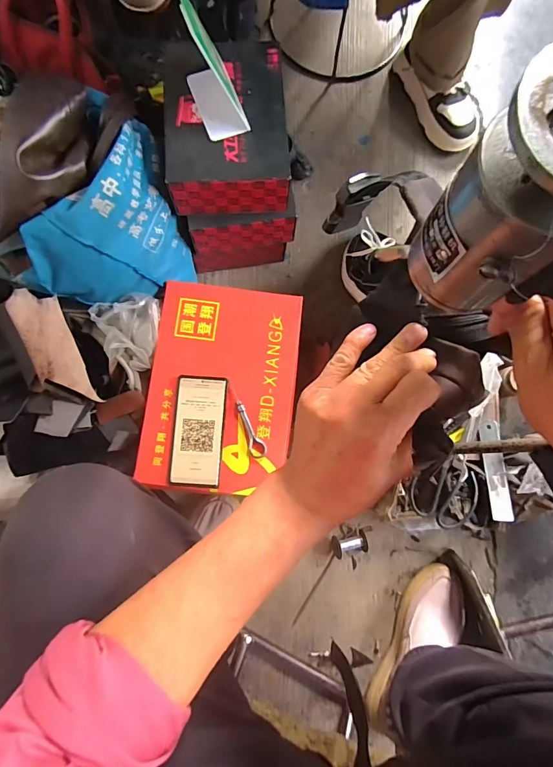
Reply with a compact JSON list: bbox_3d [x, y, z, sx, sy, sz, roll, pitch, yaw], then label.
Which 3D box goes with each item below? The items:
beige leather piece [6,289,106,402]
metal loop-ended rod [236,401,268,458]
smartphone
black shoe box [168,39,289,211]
[{"bbox_3d":[-0.301,-0.044,0.538,0.010,0.069,0.170,-1,116,28],"label":"beige leather piece"},{"bbox_3d":[-0.038,0.067,0.572,0.025,0.008,0.088,-22,83,-4],"label":"metal loop-ended rod"},{"bbox_3d":[-0.115,0.070,0.582,0.075,0.009,0.161,4,82,-1],"label":"smartphone"},{"bbox_3d":[-0.071,-0.361,0.562,0.166,0.080,0.206,-4,82,-2],"label":"black shoe box"}]

